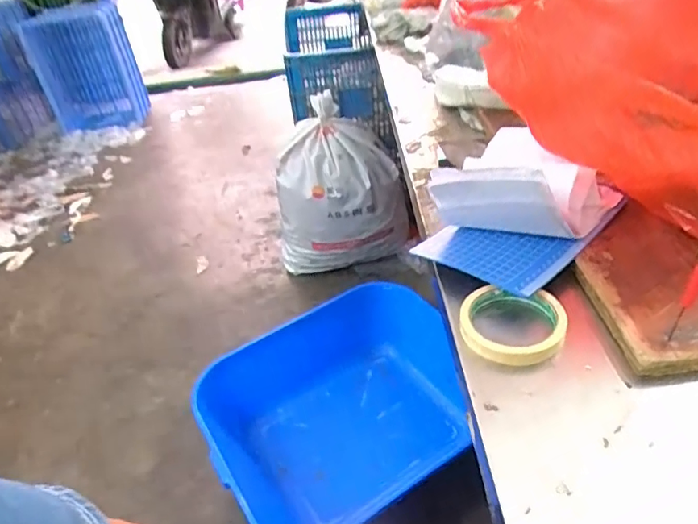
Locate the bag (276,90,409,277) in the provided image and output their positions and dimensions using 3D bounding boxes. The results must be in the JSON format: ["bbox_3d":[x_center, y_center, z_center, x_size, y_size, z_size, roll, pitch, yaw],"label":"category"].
[{"bbox_3d":[-0.043,-0.228,1.685,0.400,0.488,0.305,-11,38,-4],"label":"bag"}]

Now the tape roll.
[{"bbox_3d":[0.151,0.057,0.491,0.092,0.021,0.079,17,44,28],"label":"tape roll"}]

